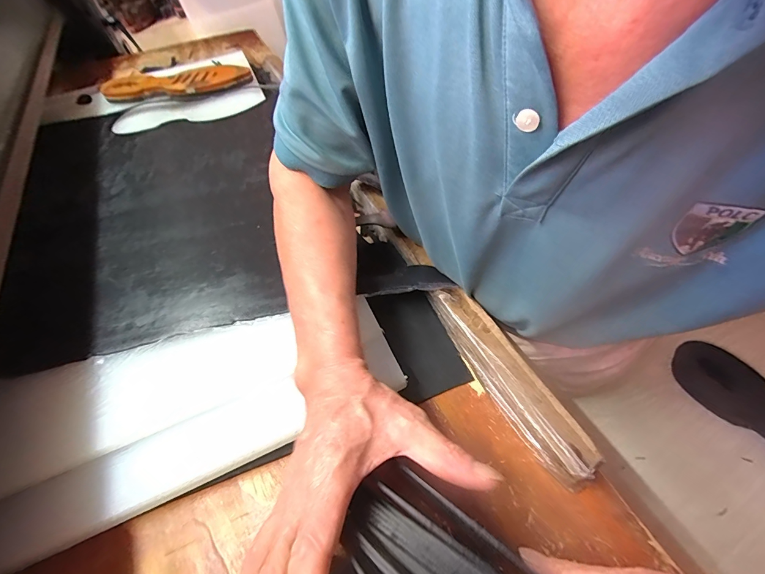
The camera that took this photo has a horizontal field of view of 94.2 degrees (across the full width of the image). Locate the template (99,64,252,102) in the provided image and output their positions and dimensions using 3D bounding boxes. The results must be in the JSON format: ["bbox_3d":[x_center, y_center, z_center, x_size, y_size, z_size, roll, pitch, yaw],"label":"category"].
[{"bbox_3d":[-0.396,-0.395,0.680,0.276,0.019,0.097,-4,53,4],"label":"template"}]

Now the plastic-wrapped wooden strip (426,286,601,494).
[{"bbox_3d":[0.114,0.076,0.335,0.042,0.026,0.205,-24,54,-11],"label":"plastic-wrapped wooden strip"}]

